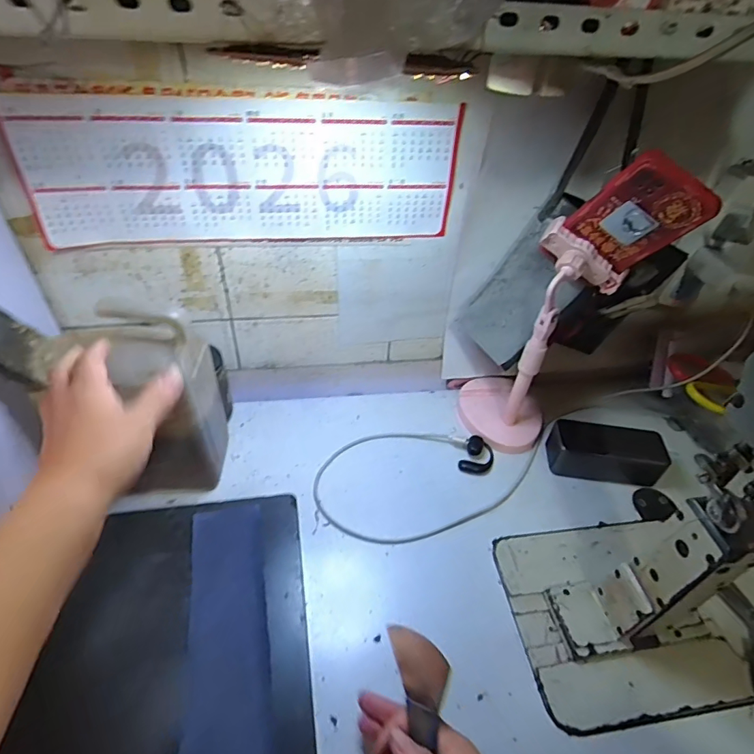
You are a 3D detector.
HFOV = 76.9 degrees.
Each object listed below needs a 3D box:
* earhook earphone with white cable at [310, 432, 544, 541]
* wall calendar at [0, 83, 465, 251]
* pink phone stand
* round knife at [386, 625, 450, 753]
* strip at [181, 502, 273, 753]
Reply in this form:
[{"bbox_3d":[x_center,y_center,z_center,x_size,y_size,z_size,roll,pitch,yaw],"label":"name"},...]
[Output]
[{"bbox_3d":[0.071,0.123,0.571,0.282,0.015,0.149,1,41,-6],"label":"earhook earphone with white cable"},{"bbox_3d":[-0.125,-0.206,0.479,0.416,0.148,0.007,-3,45,-9],"label":"wall calendar"},{"bbox_3d":[0.184,-0.046,0.567,0.121,0.276,0.107,16,41,11],"label":"pink phone stand"},{"bbox_3d":[0.031,0.263,0.334,0.036,0.025,0.152,1,71,-6],"label":"round knife"},{"bbox_3d":[-0.122,0.267,0.362,0.075,0.010,0.378,-4,42,-8],"label":"strip"}]

